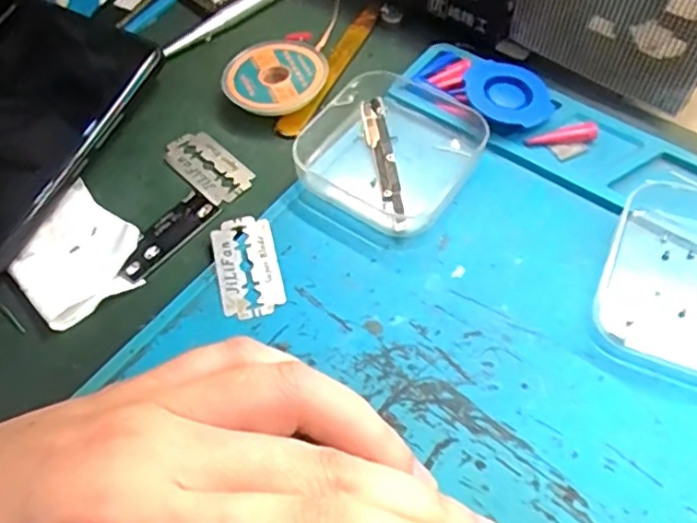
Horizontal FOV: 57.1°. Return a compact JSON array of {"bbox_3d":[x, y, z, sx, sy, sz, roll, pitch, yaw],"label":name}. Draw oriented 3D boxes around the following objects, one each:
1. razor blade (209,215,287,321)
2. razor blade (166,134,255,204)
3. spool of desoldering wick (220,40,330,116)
[{"bbox_3d":[-0.037,0.002,0.233,0.022,0.004,0.040,-13,63,-7],"label":"razor blade"},{"bbox_3d":[-0.057,-0.039,0.261,0.040,0.004,0.022,39,68,25],"label":"razor blade"},{"bbox_3d":[-0.033,-0.080,0.276,0.044,0.012,0.041,-2,57,3],"label":"spool of desoldering wick"}]

